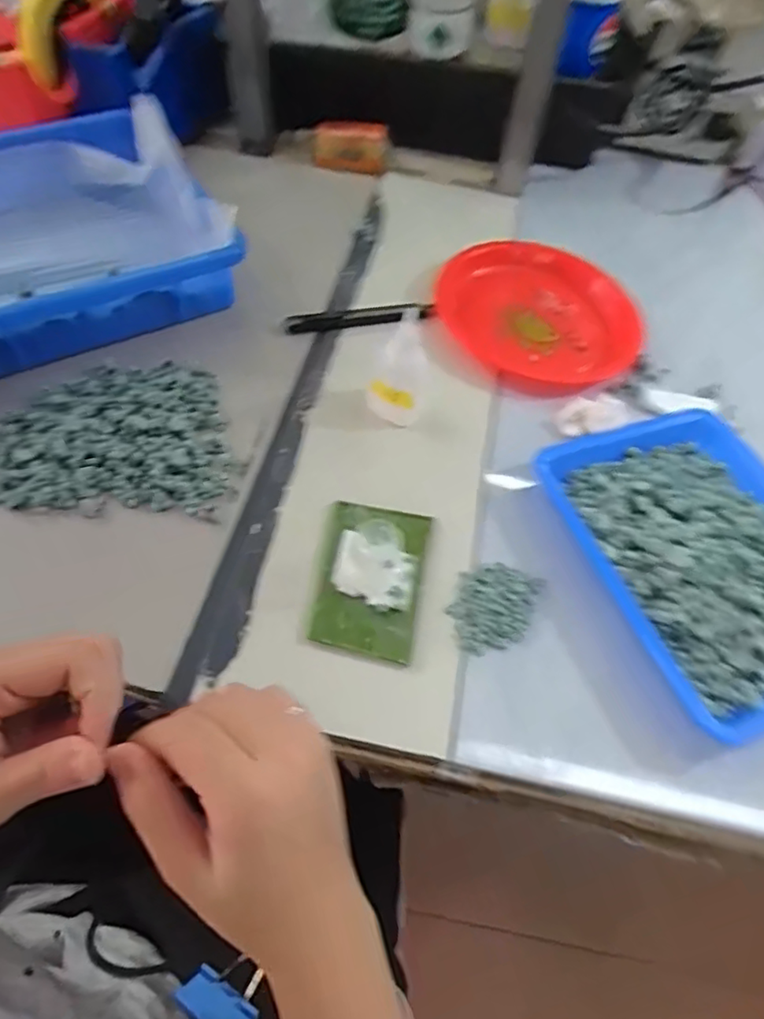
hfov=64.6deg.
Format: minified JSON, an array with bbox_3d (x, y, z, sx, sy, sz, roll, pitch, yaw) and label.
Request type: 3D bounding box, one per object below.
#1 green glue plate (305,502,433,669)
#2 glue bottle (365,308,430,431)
[{"bbox_3d":[-0.005,0.040,0.380,0.064,0.013,0.098,10,56,2],"label":"green glue plate"},{"bbox_3d":[0.012,-0.099,0.434,0.043,0.075,0.031,5,56,-2],"label":"glue bottle"}]

